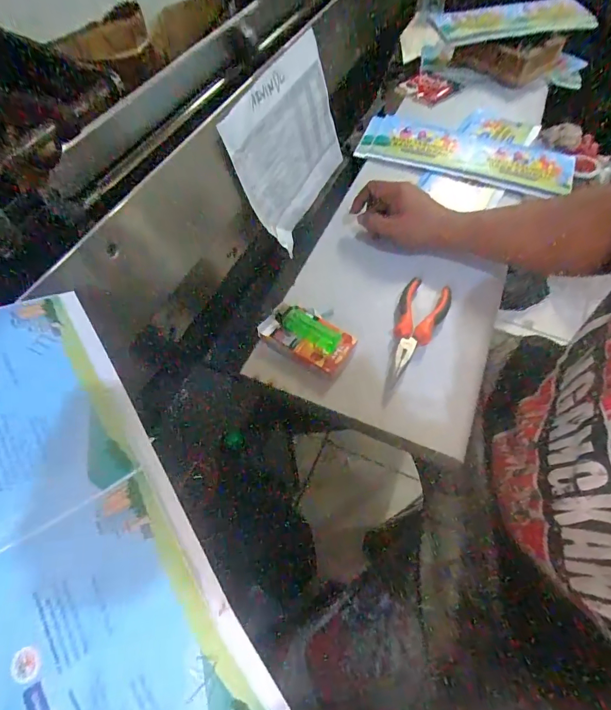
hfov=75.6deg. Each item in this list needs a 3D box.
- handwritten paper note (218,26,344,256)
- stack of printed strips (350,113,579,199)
[{"bbox_3d":[-0.014,-0.330,0.613,0.016,0.210,0.314,7,57,26],"label":"handwritten paper note"},{"bbox_3d":[0.252,-0.324,0.632,0.325,0.011,0.119,19,63,11],"label":"stack of printed strips"}]

